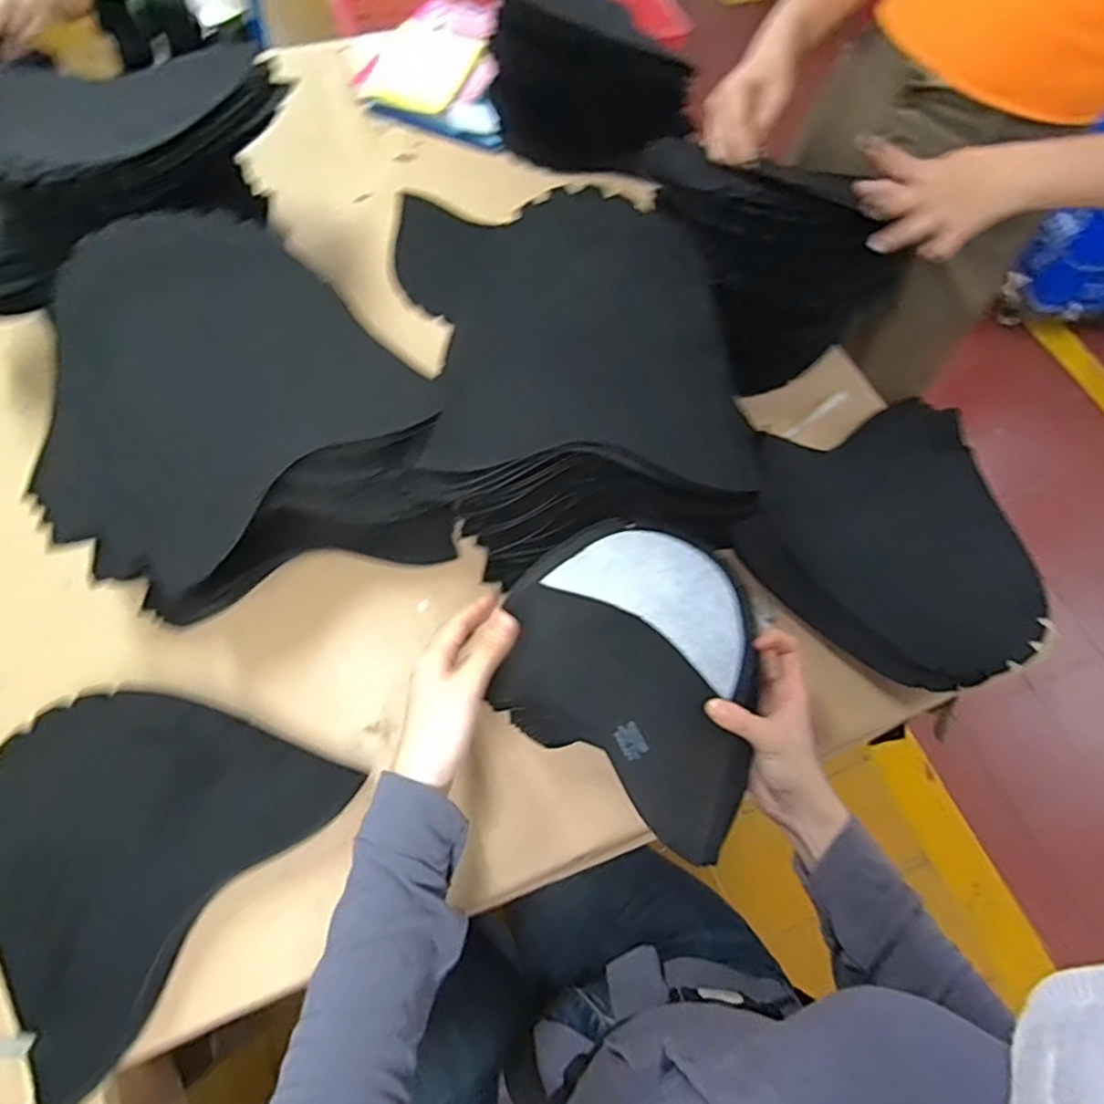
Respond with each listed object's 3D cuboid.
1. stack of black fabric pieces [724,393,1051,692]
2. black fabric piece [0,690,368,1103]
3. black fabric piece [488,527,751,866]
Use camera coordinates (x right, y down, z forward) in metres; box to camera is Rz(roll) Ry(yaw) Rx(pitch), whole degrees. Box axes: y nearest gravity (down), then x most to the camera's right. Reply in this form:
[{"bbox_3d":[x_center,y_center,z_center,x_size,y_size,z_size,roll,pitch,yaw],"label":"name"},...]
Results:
[{"bbox_3d":[0.314,-0.013,0.603,0.280,0.035,0.282,-11,65,-8],"label":"stack of black fabric pieces"},{"bbox_3d":[-0.316,0.210,0.484,0.214,0.054,0.255,35,67,13],"label":"black fabric piece"},{"bbox_3d":[0.074,0.083,0.504,0.224,0.048,0.195,36,67,14],"label":"black fabric piece"}]

